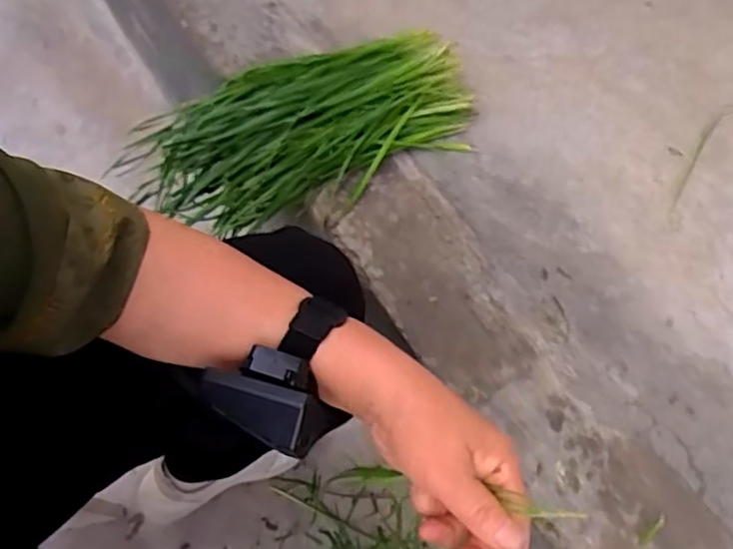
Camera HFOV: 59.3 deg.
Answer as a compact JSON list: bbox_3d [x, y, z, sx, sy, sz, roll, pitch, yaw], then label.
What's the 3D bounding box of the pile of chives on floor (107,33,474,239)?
[{"bbox_3d":[-0.062,-0.159,0.635,0.331,0.052,0.188,-16,62,-11],"label":"pile of chives on floor"}]

